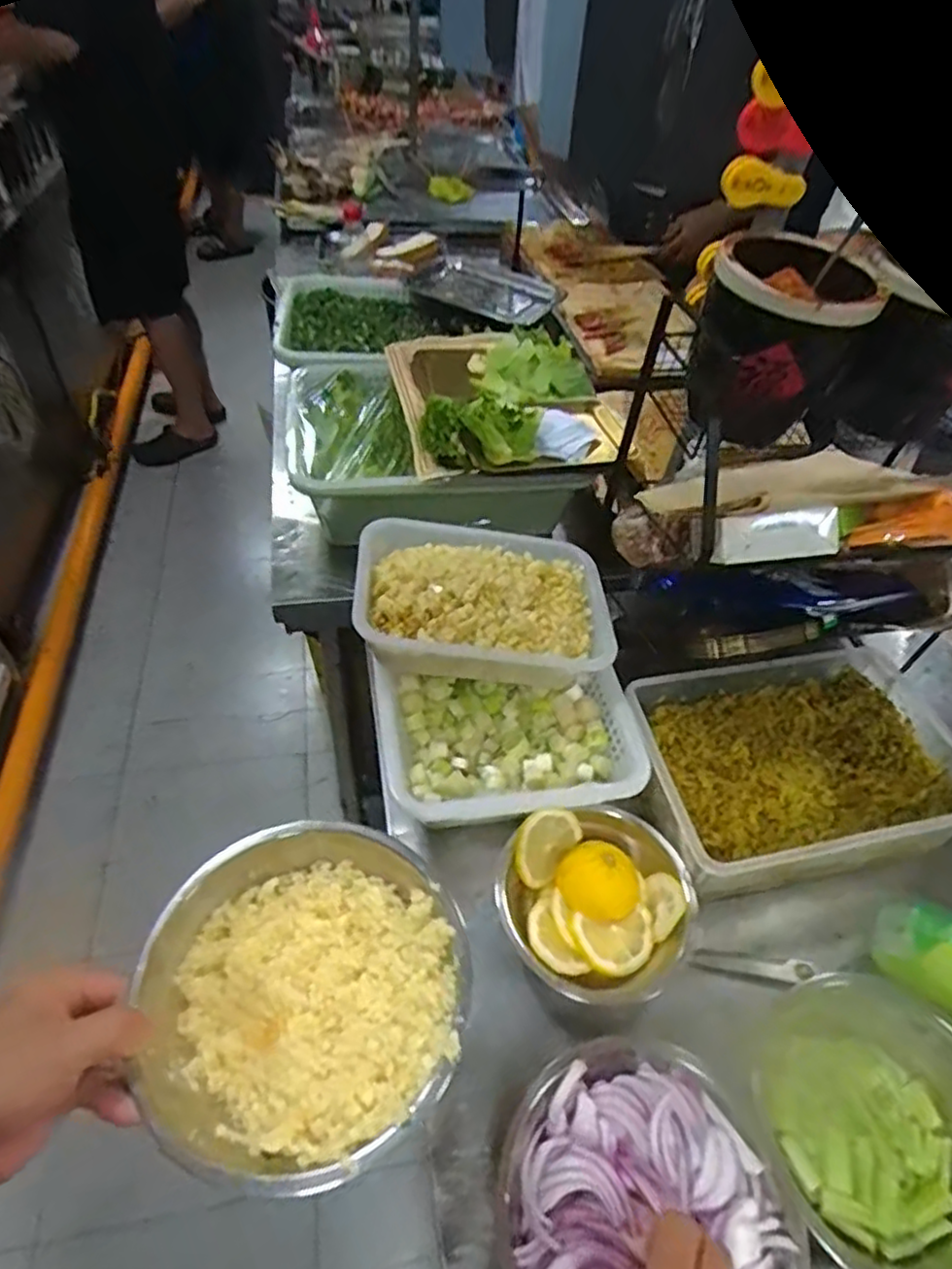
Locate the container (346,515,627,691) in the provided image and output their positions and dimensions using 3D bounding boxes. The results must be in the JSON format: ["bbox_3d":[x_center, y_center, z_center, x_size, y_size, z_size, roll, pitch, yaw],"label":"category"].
[{"bbox_3d":[0.009,-0.030,0.699,0.247,0.090,0.185,2,49,-3],"label":"container"}]

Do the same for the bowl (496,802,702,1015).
[{"bbox_3d":[0.101,0.227,0.580,0.158,0.060,0.152,2,49,-3],"label":"bowl"}]

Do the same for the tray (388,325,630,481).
[{"bbox_3d":[0.030,-0.310,0.907,0.248,0.100,0.330,-7,50,-11],"label":"tray"}]

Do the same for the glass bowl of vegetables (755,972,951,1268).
[{"bbox_3d":[0.285,0.340,0.466,0.165,0.089,0.143,36,55,24],"label":"glass bowl of vegetables"}]

